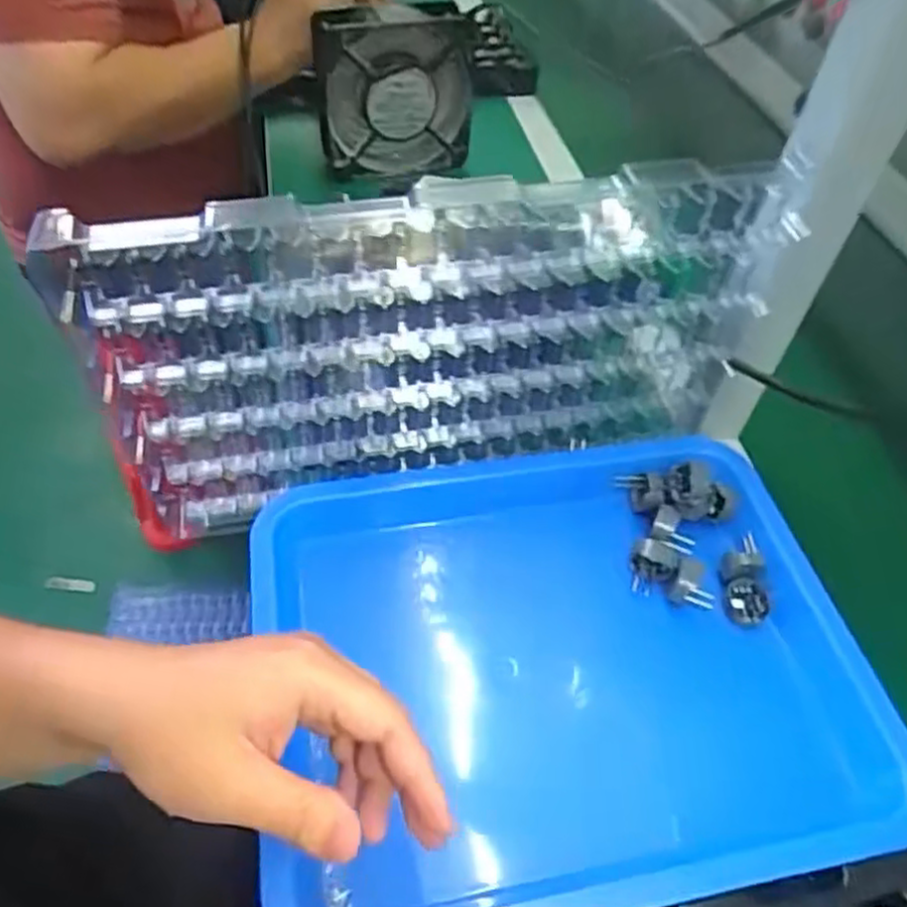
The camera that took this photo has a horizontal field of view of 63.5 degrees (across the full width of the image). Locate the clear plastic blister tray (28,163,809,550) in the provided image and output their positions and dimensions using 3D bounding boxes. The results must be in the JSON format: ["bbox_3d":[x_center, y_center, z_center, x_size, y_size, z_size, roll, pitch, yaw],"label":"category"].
[{"bbox_3d":[-0.002,-0.048,0.418,0.378,0.228,0.029,-5,50,-10],"label":"clear plastic blister tray"}]

